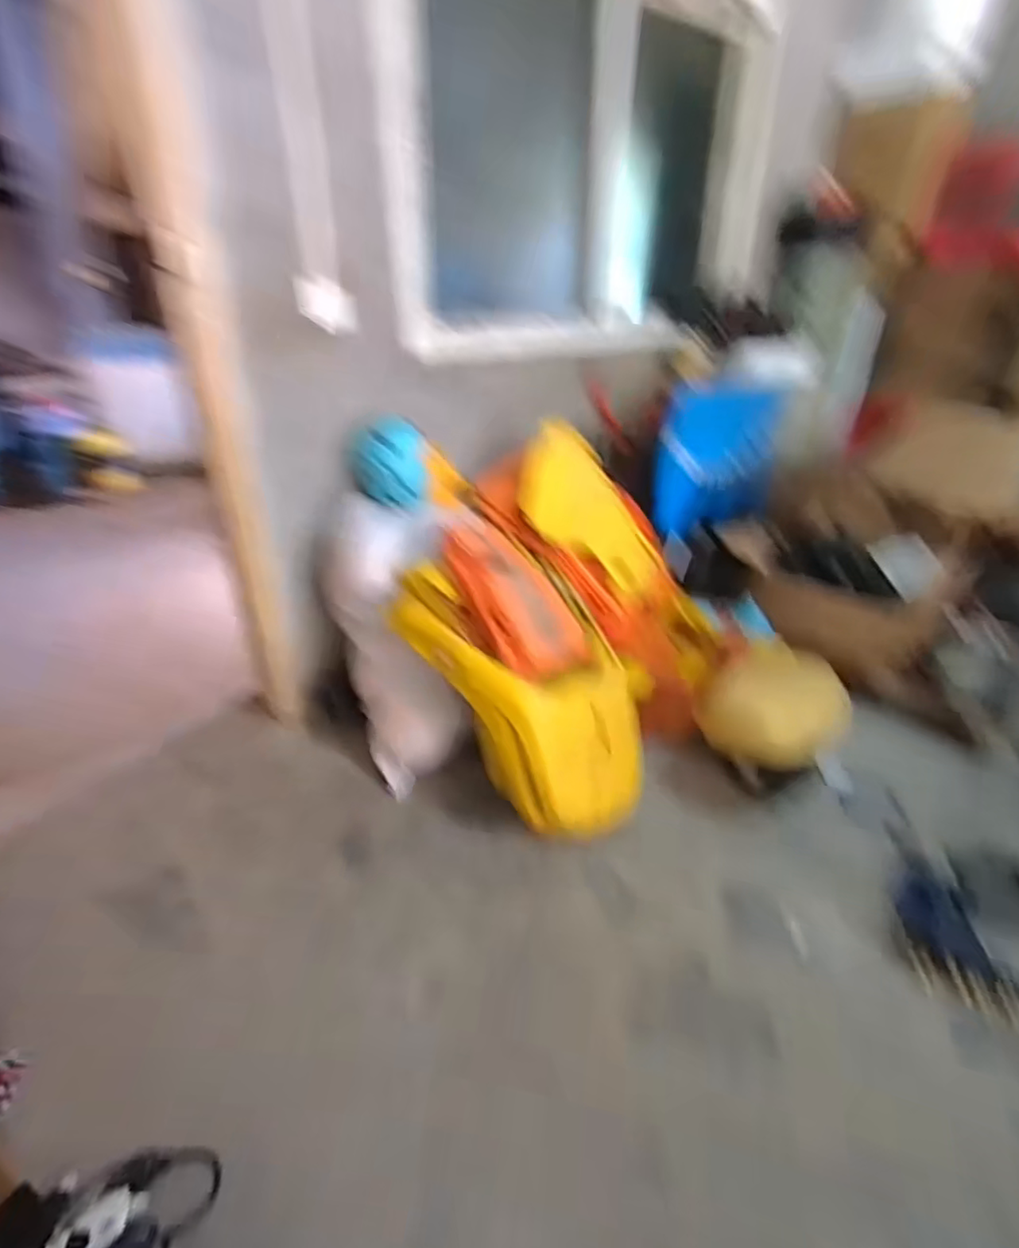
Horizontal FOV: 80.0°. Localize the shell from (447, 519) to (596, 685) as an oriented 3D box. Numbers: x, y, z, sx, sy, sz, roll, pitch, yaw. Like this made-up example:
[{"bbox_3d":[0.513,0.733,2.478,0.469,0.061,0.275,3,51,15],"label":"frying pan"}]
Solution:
[{"bbox_3d":[0.012,-0.064,1.376,0.225,0.076,0.401,-15,68,-37],"label":"shell"}]

